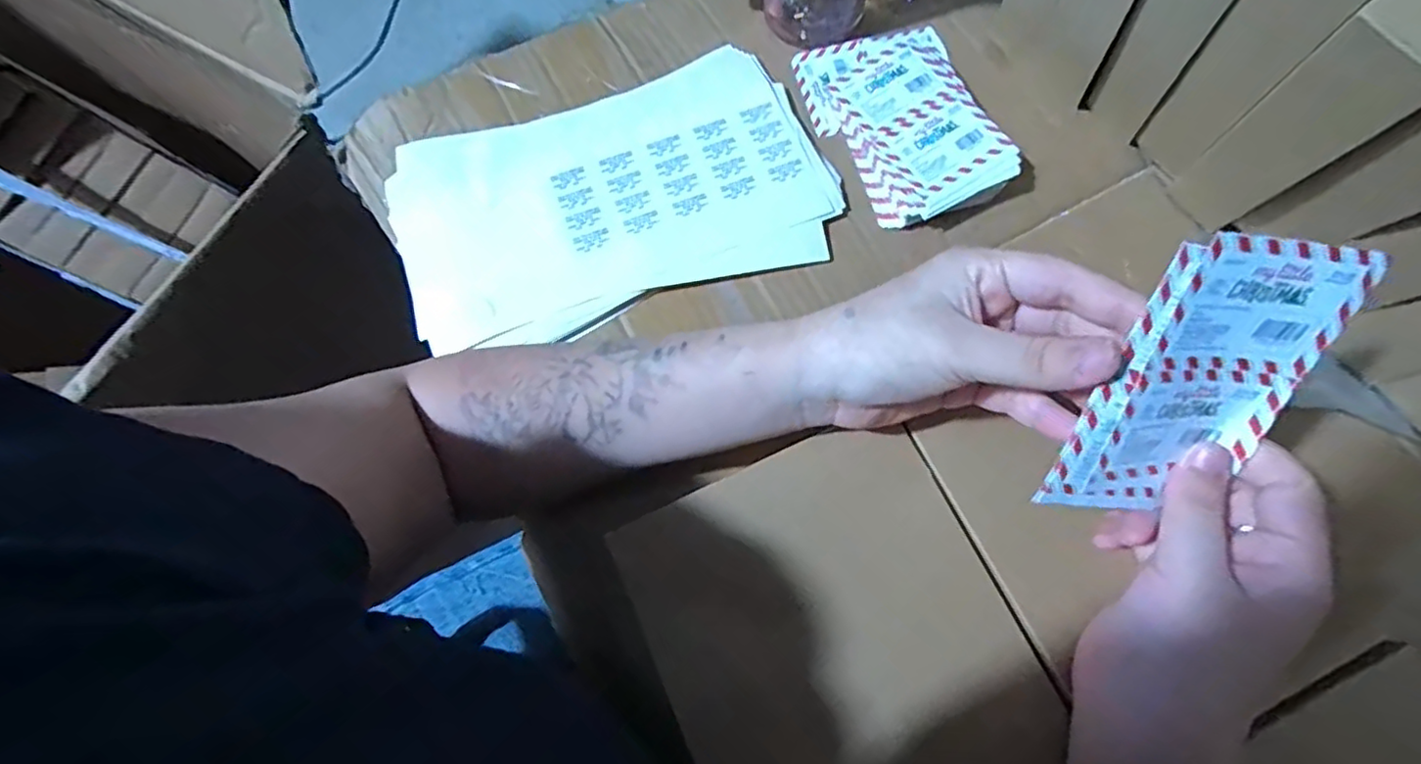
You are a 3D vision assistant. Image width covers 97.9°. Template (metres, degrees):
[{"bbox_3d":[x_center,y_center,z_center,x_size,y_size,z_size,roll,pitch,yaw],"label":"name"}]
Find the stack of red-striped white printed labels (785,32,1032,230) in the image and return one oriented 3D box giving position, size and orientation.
[{"bbox_3d":[0.127,-0.177,0.406,0.101,0.019,0.151,-17,72,-5],"label":"stack of red-striped white printed labels"}]

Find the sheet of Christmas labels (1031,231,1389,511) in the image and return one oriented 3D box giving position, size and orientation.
[{"bbox_3d":[0.184,0.002,0.234,0.082,0.116,0.008,10,28,-17],"label":"sheet of Christmas labels"}]

